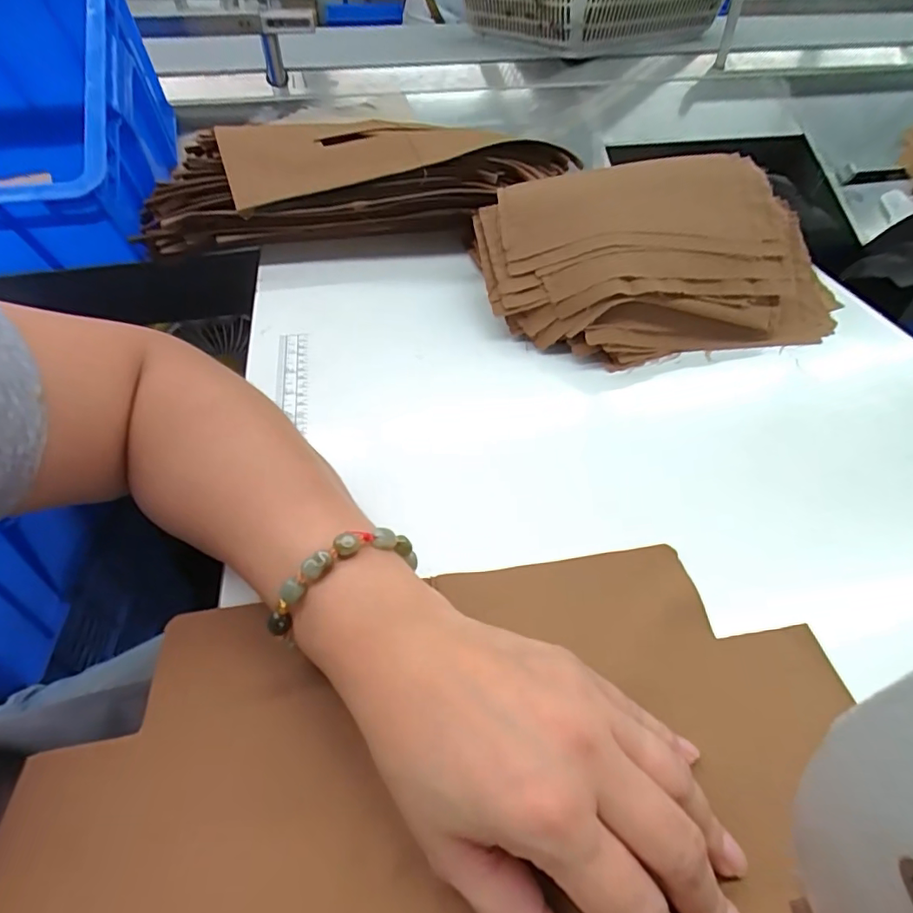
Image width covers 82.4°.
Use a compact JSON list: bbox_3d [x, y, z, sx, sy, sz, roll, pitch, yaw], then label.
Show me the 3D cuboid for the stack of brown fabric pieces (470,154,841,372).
[{"bbox_3d":[0.167,-0.172,0.440,0.288,0.091,0.177,-8,47,-8],"label":"stack of brown fabric pieces"}]

